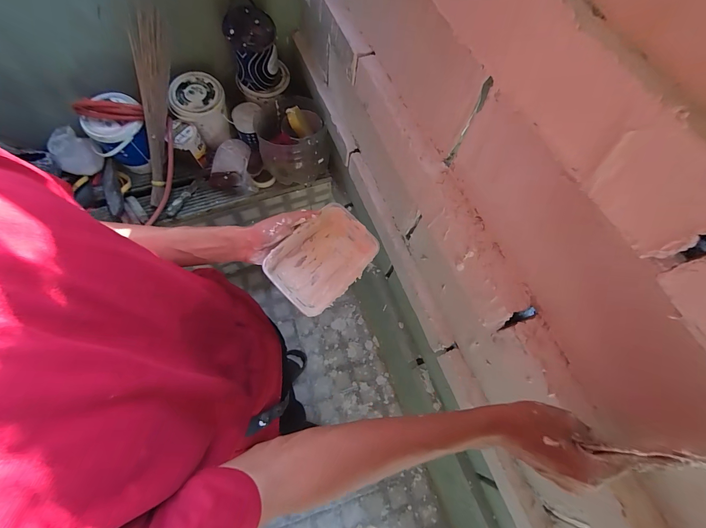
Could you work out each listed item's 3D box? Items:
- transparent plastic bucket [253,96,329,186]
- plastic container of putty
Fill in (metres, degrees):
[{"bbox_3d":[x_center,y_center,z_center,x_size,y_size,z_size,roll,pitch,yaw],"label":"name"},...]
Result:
[{"bbox_3d":[-0.211,-0.436,1.098,0.244,0.209,0.238,-12,68,-10],"label":"transparent plastic bucket"},{"bbox_3d":[-0.043,-0.008,0.485,0.112,0.070,0.166,38,71,14],"label":"plastic container of putty"}]

